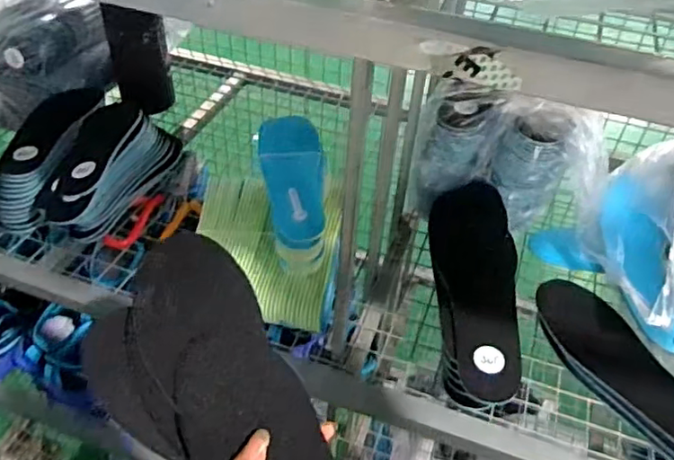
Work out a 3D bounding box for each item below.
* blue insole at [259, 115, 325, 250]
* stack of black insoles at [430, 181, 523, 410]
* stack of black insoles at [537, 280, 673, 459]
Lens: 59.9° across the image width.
[{"bbox_3d":[-0.045,-0.060,0.595,0.061,0.025,0.163,-3,59,-8],"label":"blue insole"},{"bbox_3d":[0.142,0.045,0.601,0.077,0.061,0.272,4,56,0],"label":"stack of black insoles"},{"bbox_3d":[0.300,0.151,0.584,0.079,0.027,0.257,-19,48,-23],"label":"stack of black insoles"}]

